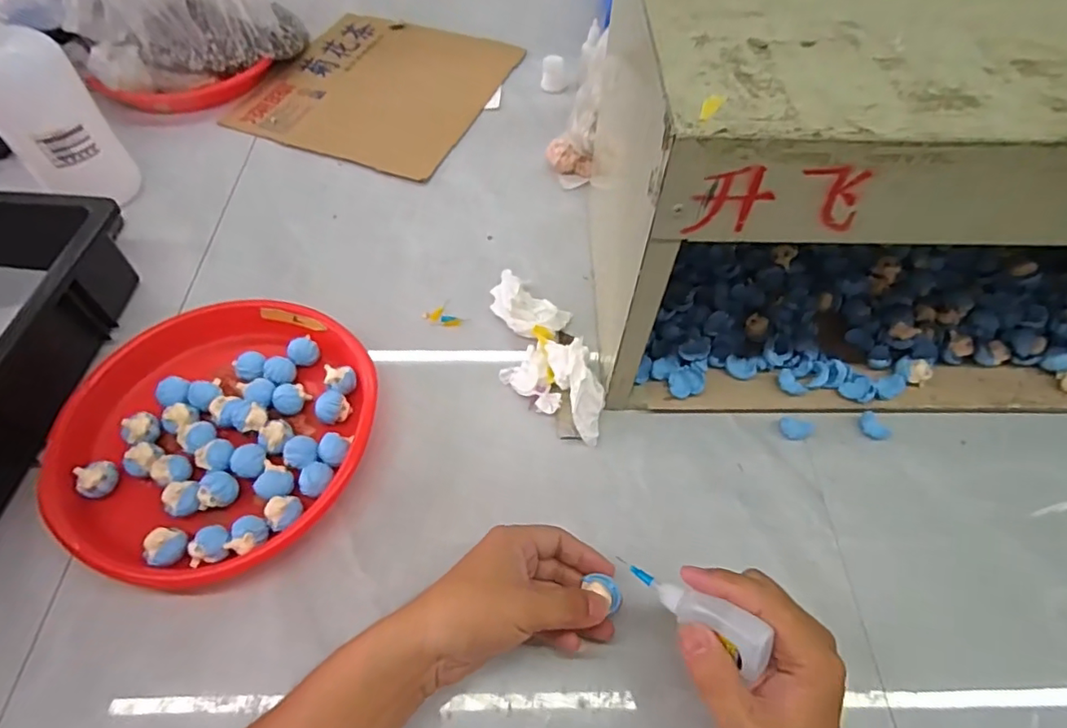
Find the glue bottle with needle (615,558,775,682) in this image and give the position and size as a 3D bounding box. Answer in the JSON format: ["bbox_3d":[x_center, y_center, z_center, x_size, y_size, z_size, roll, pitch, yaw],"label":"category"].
[{"bbox_3d":[0.093,0.147,0.333,0.021,0.024,0.093,-43,36,-24],"label":"glue bottle with needle"}]

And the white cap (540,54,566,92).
[{"bbox_3d":[0.030,-0.415,0.799,0.034,0.042,0.034,2,57,1],"label":"white cap"}]

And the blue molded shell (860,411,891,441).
[{"bbox_3d":[0.307,0.057,0.505,0.018,0.007,0.028,-27,61,-17],"label":"blue molded shell"}]

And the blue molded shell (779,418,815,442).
[{"bbox_3d":[0.236,0.059,0.503,0.029,0.010,0.017,17,58,11],"label":"blue molded shell"}]

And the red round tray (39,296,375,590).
[{"bbox_3d":[-0.263,0.057,0.479,0.242,0.046,0.241,0,57,0],"label":"red round tray"}]

